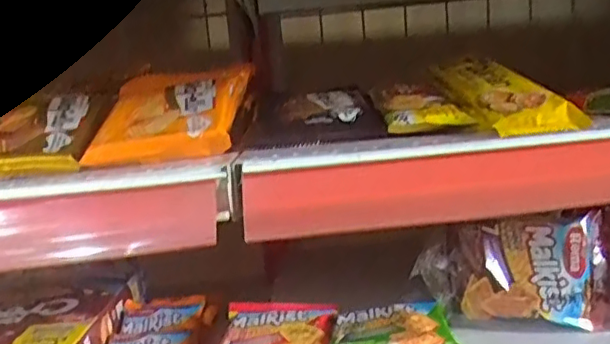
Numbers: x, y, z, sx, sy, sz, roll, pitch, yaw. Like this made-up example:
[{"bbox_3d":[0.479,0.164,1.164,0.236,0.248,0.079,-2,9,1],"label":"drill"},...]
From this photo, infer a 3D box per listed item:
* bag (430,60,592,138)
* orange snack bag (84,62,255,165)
[{"bbox_3d":[0.143,-0.061,0.441,0.064,0.045,0.184,-5,9,5],"label":"bag"},{"bbox_3d":[-0.099,-0.044,0.462,0.102,0.035,0.144,-6,33,0],"label":"orange snack bag"}]

